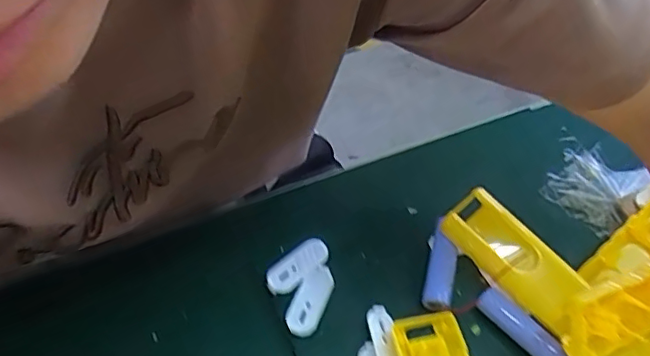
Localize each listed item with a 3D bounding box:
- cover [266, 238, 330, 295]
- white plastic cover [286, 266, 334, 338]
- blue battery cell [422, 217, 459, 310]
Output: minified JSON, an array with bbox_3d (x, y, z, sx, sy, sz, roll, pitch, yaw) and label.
[{"bbox_3d":[-0.020,0.062,0.398,0.050,0.006,0.023,-34,60,-24],"label":"cover"},{"bbox_3d":[-0.010,0.082,0.381,0.021,0.004,0.050,18,54,13],"label":"white plastic cover"},{"bbox_3d":[0.082,0.061,0.391,0.018,0.016,0.063,13,53,9],"label":"blue battery cell"}]

